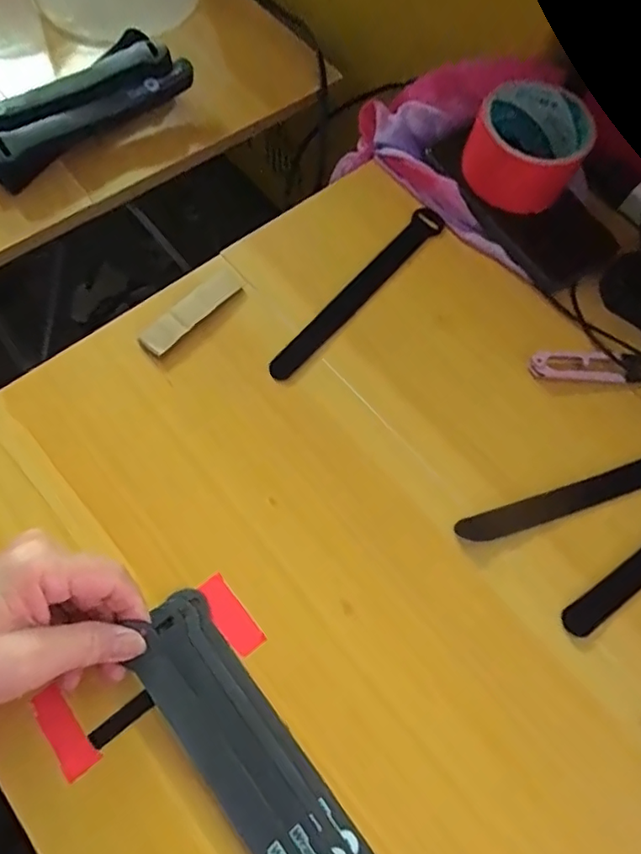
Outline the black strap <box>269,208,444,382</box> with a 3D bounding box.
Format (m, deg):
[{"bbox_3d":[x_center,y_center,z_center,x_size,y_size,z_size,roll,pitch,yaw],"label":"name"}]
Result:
[{"bbox_3d":[0.032,-0.105,0.424,0.022,0.004,0.198,37,70,13],"label":"black strap"}]

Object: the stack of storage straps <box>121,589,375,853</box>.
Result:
[{"bbox_3d":[-0.034,0.180,0.293,0.049,0.016,0.194,-36,70,-16],"label":"stack of storage straps"}]

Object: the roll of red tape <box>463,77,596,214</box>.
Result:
[{"bbox_3d":[0.158,-0.217,0.428,0.082,0.058,0.090,21,68,7],"label":"roll of red tape"}]

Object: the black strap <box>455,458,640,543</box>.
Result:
[{"bbox_3d":[0.179,0.039,0.363,0.191,0.004,0.022,-16,68,-9],"label":"black strap"}]

